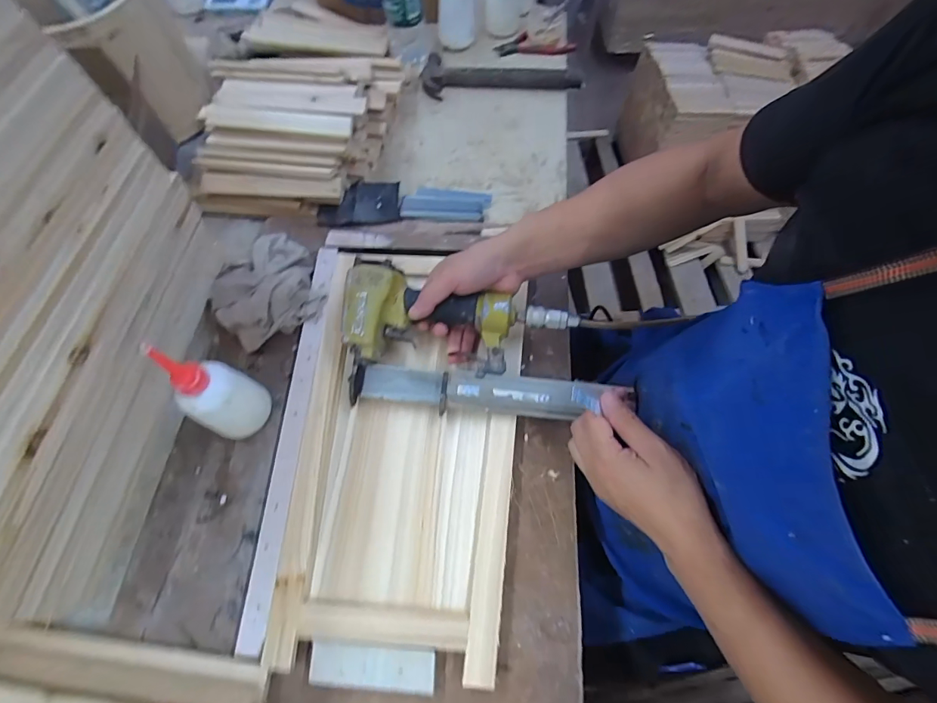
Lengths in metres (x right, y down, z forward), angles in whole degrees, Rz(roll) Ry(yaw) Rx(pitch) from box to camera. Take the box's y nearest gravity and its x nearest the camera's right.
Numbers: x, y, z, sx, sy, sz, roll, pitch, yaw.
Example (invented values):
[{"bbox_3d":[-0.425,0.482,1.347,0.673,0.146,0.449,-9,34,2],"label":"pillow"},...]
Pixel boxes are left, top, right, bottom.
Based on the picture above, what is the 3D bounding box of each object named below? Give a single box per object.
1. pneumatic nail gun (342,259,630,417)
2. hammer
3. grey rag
[{"bbox_3d":[-0.010,-0.012,0.470,0.266,0.059,0.143,6,65,4],"label":"pneumatic nail gun"},{"bbox_3d":[0.054,-0.481,0.732,0.263,0.027,0.094,1,65,1],"label":"hammer"},{"bbox_3d":[-0.265,-0.090,0.542,0.130,0.041,0.152,-26,67,-11],"label":"grey rag"}]

